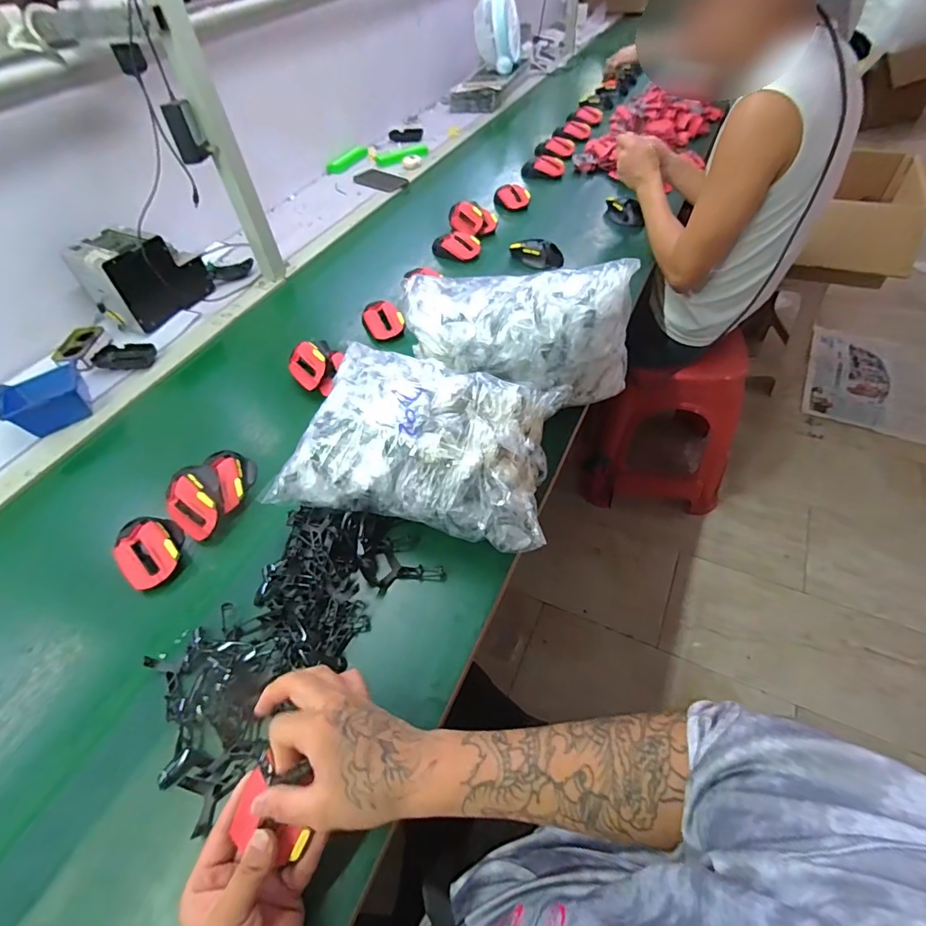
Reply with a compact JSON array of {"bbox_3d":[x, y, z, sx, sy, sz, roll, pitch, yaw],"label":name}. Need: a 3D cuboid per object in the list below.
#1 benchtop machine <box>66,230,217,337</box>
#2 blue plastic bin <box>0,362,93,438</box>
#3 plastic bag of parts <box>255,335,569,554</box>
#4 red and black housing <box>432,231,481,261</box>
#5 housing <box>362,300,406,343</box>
[{"bbox_3d":[-0.636,-0.376,0.954,0.132,0.153,0.183,14,54,17],"label":"benchtop machine"},{"bbox_3d":[-0.694,-0.110,0.803,0.105,0.068,0.138,-31,54,-18],"label":"blue plastic bin"},{"bbox_3d":[-0.051,-0.031,0.595,0.318,0.112,0.202,7,52,12],"label":"plastic bag of parts"},{"bbox_3d":[-0.014,-0.472,1.058,0.104,0.048,0.057,11,53,15],"label":"red and black housing"},{"bbox_3d":[-0.149,-0.263,0.905,0.070,0.038,0.084,-34,76,-8],"label":"housing"}]

